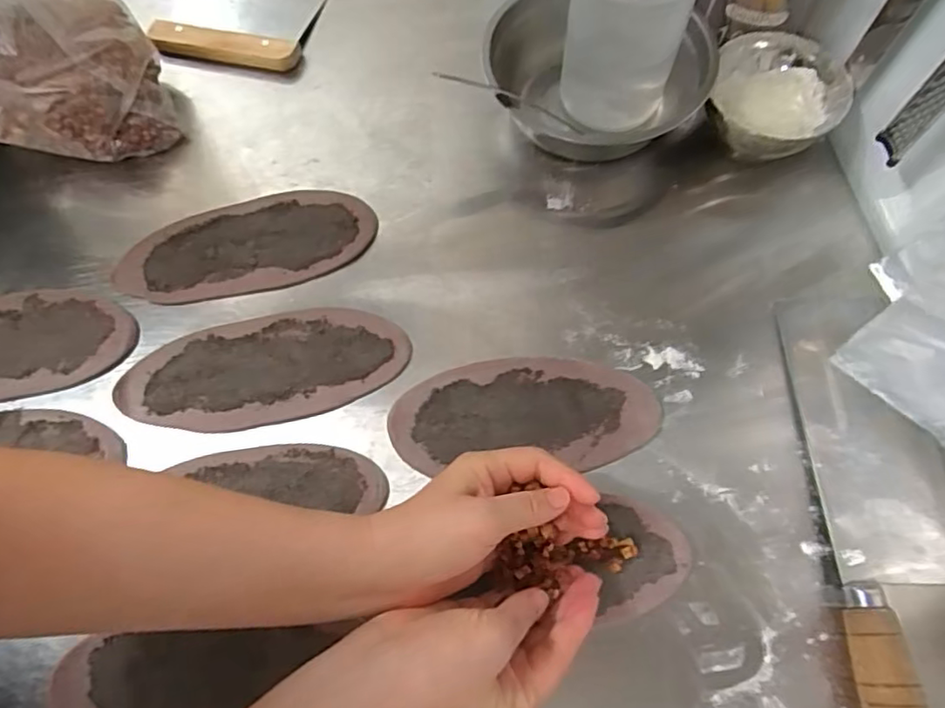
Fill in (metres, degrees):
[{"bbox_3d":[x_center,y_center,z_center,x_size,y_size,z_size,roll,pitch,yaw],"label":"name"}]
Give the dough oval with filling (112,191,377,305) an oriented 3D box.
[{"bbox_3d":[-0.187,-0.089,0.489,0.208,0.006,0.084,-13,68,-2],"label":"dough oval with filling"}]

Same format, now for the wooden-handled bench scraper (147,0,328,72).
[{"bbox_3d":[-0.231,-0.336,0.589,0.148,0.023,0.111,12,69,8],"label":"wooden-handled bench scraper"}]

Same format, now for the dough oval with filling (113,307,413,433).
[{"bbox_3d":[-0.158,0.012,0.452,0.214,0.011,0.084,-12,68,-2],"label":"dough oval with filling"}]

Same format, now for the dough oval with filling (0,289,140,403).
[{"bbox_3d":[-0.362,-0.007,0.466,0.181,0.007,0.091,-10,68,-1],"label":"dough oval with filling"}]

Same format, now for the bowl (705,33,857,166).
[{"bbox_3d":[0.249,-0.207,0.483,0.100,0.048,0.094,-1,68,3],"label":"bowl"}]

